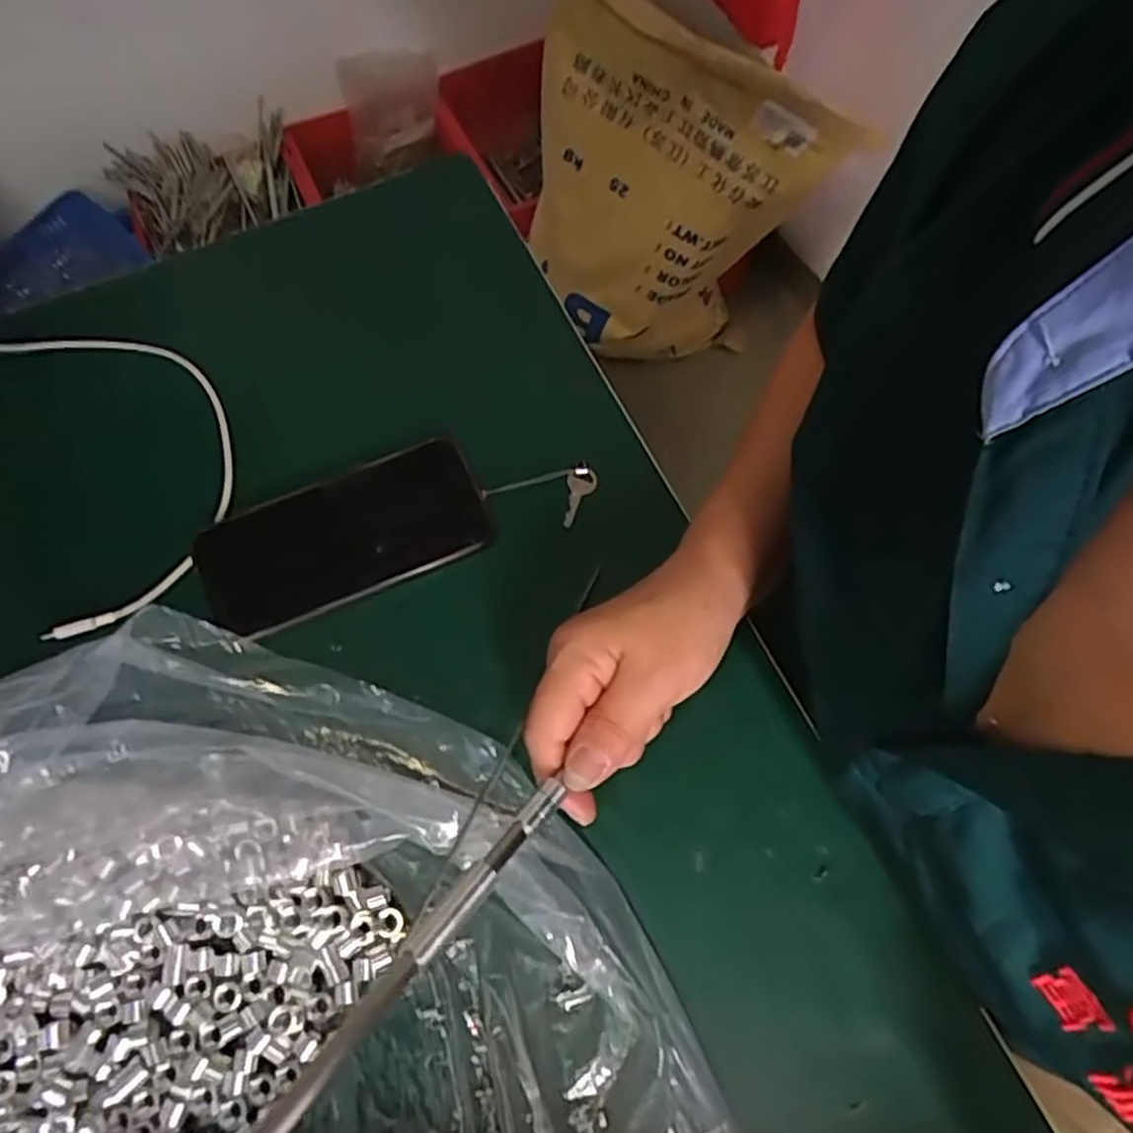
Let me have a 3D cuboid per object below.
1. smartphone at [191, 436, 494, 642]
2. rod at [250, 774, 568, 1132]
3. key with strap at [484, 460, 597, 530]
[{"bbox_3d":[-0.127,-0.017,0.426,0.157,0.012,0.076,-23,67,-8],"label":"smartphone"},{"bbox_3d":[-0.060,0.139,0.241,0.009,0.007,0.202,34,43,16],"label":"rod"},{"bbox_3d":[-0.014,-0.049,0.434,0.058,0.005,0.040,20,68,10],"label":"key with strap"}]

